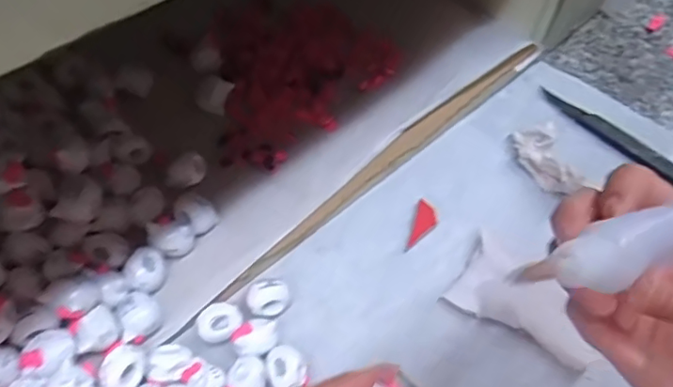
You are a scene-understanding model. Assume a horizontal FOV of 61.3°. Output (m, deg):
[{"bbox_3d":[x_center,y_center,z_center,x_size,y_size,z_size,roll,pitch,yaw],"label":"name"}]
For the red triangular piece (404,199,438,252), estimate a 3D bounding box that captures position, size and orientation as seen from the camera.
[{"bbox_3d":[0.058,0.021,0.373,0.015,0.004,0.039,17,57,6],"label":"red triangular piece"}]

